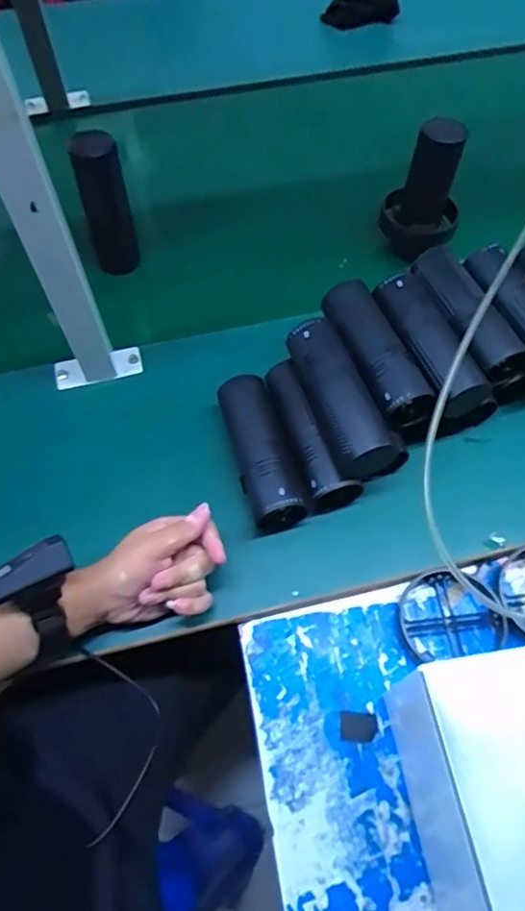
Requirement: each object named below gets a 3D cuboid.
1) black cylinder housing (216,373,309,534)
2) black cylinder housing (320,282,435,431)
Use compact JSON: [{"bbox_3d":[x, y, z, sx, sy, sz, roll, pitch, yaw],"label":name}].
[{"bbox_3d":[-0.006,-0.003,0.627,0.061,0.058,0.165,-15,63,-7],"label":"black cylinder housing"},{"bbox_3d":[0.114,-0.103,0.618,0.059,0.045,0.168,-23,64,-12],"label":"black cylinder housing"}]

